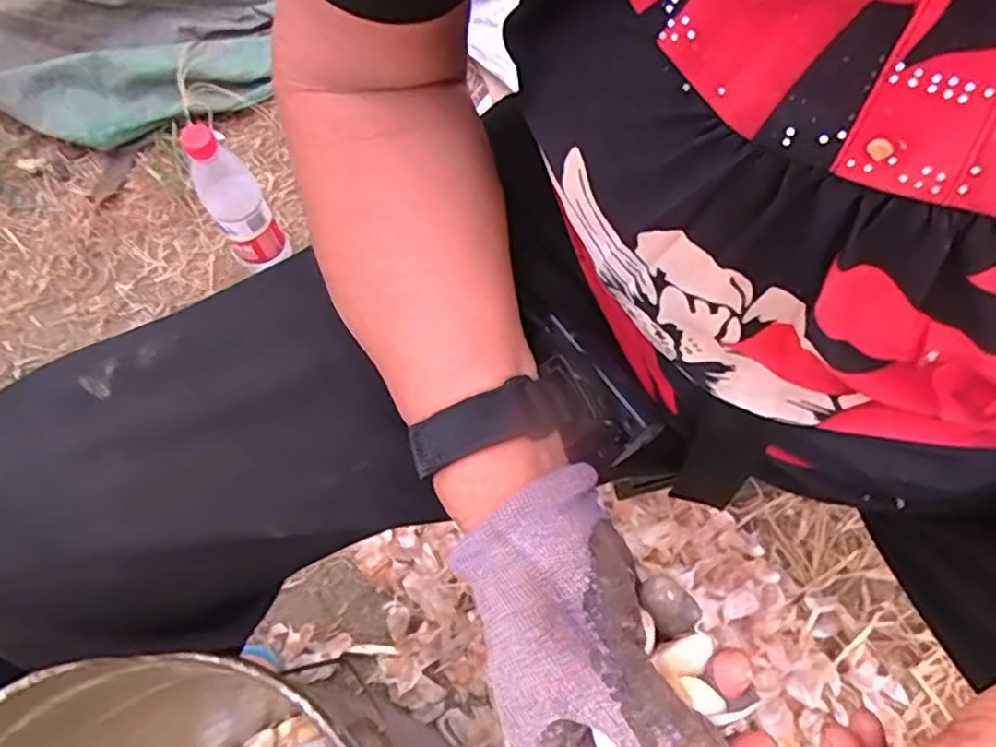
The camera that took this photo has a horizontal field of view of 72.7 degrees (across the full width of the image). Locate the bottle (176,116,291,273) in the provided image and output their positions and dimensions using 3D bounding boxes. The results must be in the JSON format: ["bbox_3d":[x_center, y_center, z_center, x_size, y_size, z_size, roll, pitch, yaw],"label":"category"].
[{"bbox_3d":[-0.301,-0.199,0.775,0.061,0.225,0.061,-35,67,-12],"label":"bottle"}]

